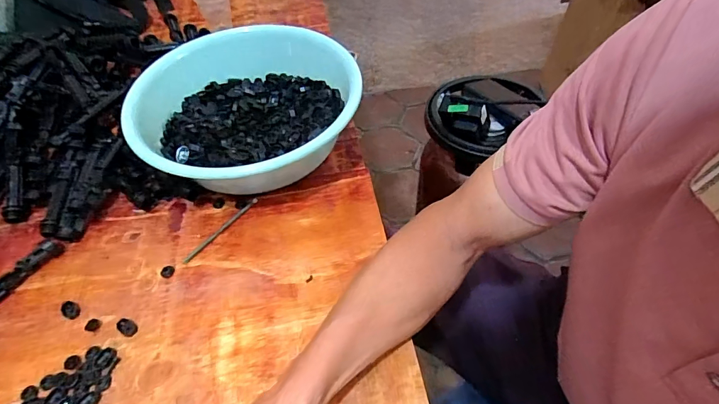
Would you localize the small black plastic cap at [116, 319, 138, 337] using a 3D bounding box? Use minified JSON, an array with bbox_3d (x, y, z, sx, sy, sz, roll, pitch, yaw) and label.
[{"bbox_3d":[-0.249,0.134,0.430,0.022,0.007,0.016,24,57,21],"label":"small black plastic cap"}]

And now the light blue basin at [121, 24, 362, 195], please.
[{"bbox_3d":[-0.149,-0.118,0.560,0.286,0.111,0.282,-2,51,2],"label":"light blue basin"}]

